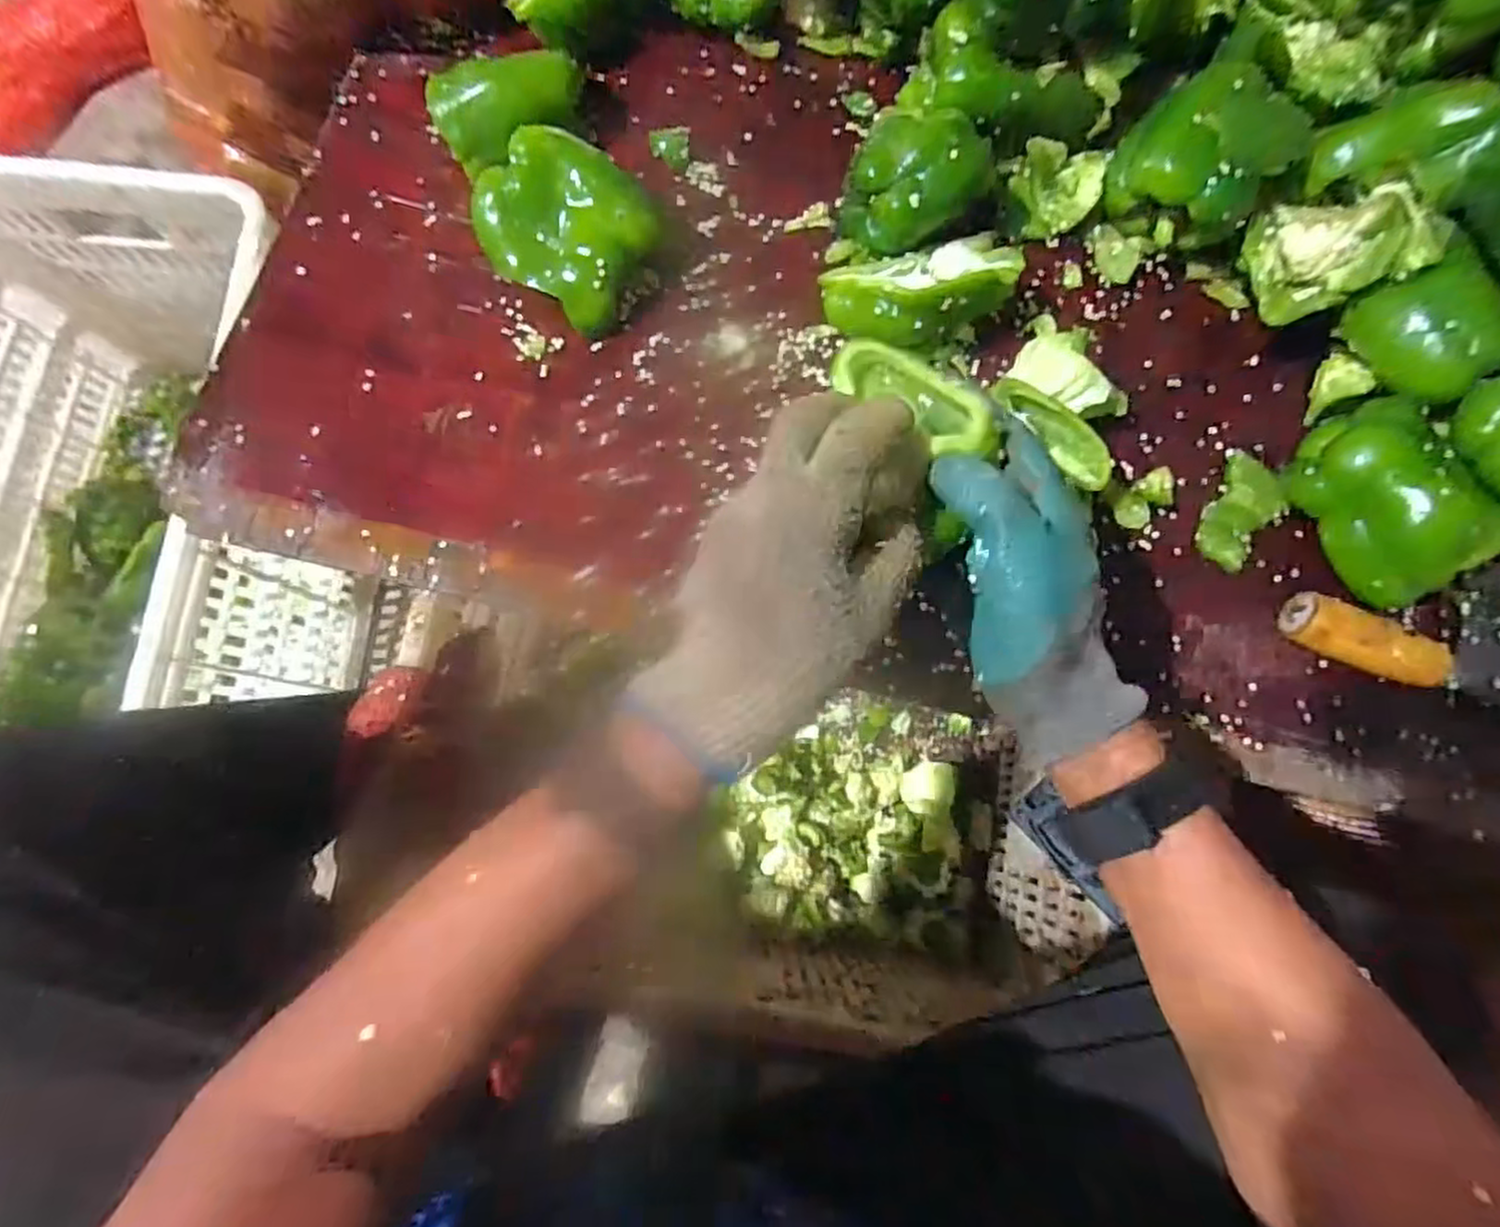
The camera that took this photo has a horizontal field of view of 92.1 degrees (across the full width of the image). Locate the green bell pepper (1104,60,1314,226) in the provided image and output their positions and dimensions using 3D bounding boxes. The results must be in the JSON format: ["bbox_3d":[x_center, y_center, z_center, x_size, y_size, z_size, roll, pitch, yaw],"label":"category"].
[{"bbox_3d":[0.264,-0.268,0.428,0.086,0.063,0.062,36,80,7],"label":"green bell pepper"}]

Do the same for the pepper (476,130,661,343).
[{"bbox_3d":[-0.116,-0.245,0.456,0.109,0.052,0.094,32,80,6],"label":"pepper"}]

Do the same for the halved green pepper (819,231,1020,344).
[{"bbox_3d":[0.105,-0.198,0.446,0.118,0.055,0.071,-2,78,-1],"label":"halved green pepper"}]

